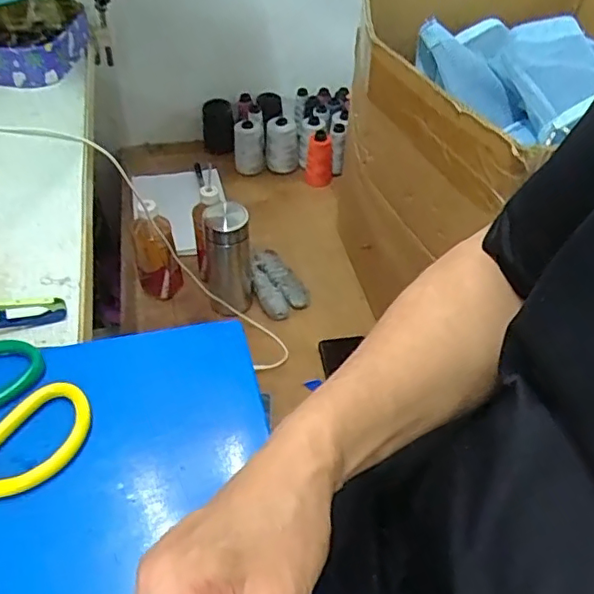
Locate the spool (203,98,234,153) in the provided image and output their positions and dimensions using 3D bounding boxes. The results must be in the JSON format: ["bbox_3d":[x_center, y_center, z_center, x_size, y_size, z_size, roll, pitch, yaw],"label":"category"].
[{"bbox_3d":[-0.177,-0.391,1.291,0.069,0.137,0.058,-3,47,-7],"label":"spool"}]

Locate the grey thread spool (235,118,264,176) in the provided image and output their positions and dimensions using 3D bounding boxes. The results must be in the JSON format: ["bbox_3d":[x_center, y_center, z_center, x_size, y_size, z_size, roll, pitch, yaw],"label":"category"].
[{"bbox_3d":[-0.100,-0.308,1.212,0.058,0.108,0.061,2,46,-2],"label":"grey thread spool"}]

